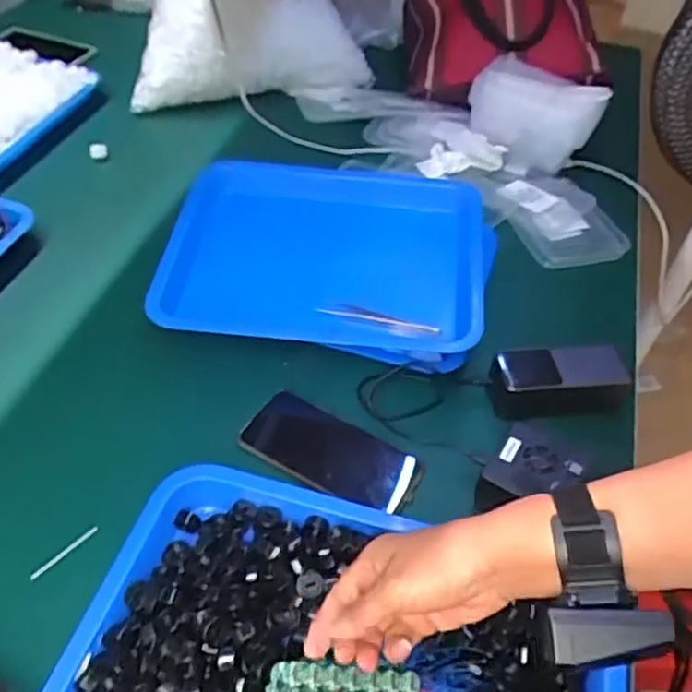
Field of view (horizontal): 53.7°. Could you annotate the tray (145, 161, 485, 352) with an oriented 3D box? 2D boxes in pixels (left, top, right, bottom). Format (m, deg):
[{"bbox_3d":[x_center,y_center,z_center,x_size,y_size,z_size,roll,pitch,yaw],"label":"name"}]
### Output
[{"bbox_3d":[-0.015,-0.098,0.717,0.344,0.055,0.236,5,48,0],"label":"tray"}]

